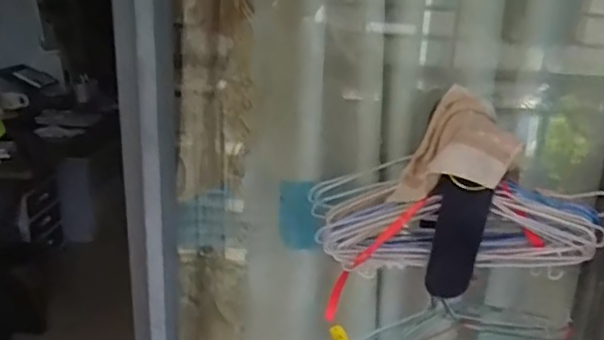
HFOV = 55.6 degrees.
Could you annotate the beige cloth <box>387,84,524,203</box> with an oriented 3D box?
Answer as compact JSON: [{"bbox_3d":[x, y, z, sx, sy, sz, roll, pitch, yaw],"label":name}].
[{"bbox_3d":[0.225,-0.020,0.848,0.164,0.158,0.139,9,21,16],"label":"beige cloth"}]

